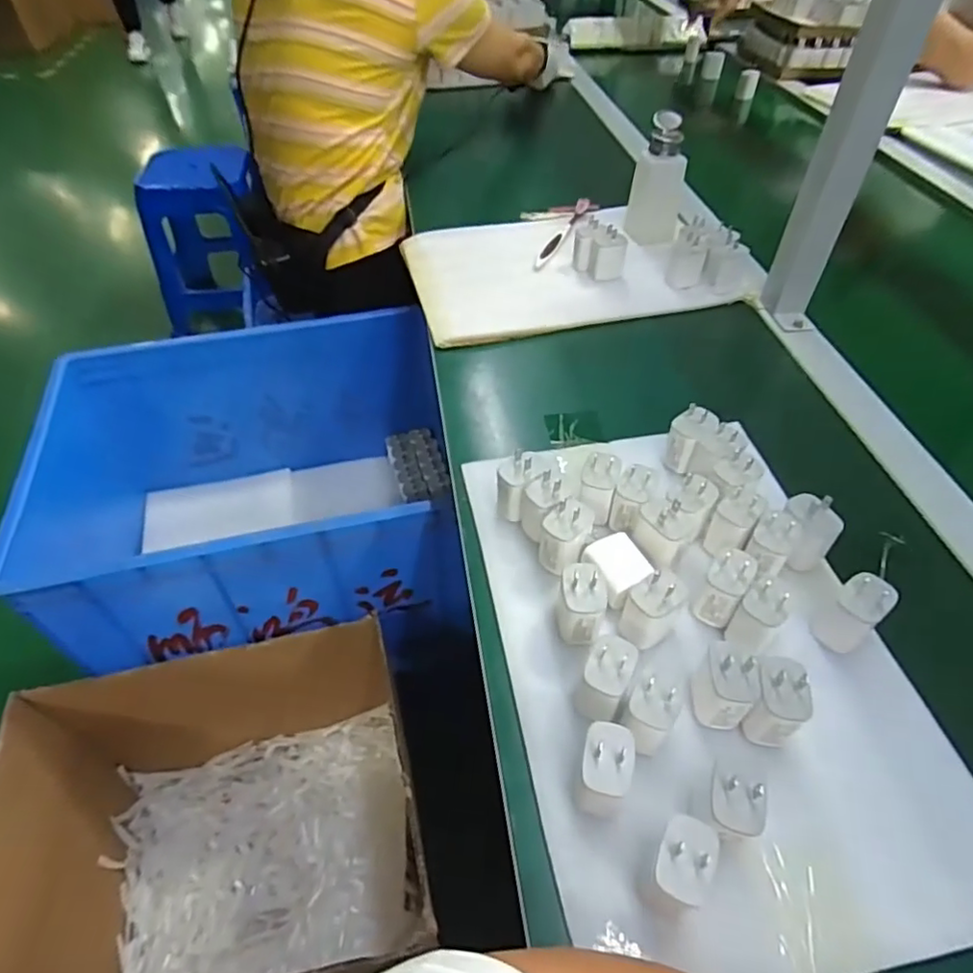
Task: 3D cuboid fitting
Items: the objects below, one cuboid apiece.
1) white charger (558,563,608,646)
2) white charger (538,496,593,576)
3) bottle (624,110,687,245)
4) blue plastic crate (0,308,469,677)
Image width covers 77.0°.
[{"bbox_3d":[0.069,0.083,0.441,0.033,0.043,0.046,10,49,10],"label":"white charger"},{"bbox_3d":[0.061,0.041,0.479,0.033,0.049,0.035,25,53,22],"label":"white charger"},{"bbox_3d":[0.227,-0.406,0.809,0.067,0.137,0.071,9,49,9],"label":"bottle"},{"bbox_3d":[-0.321,0.012,0.887,0.473,0.312,0.419,-12,49,-10],"label":"blue plastic crate"}]

